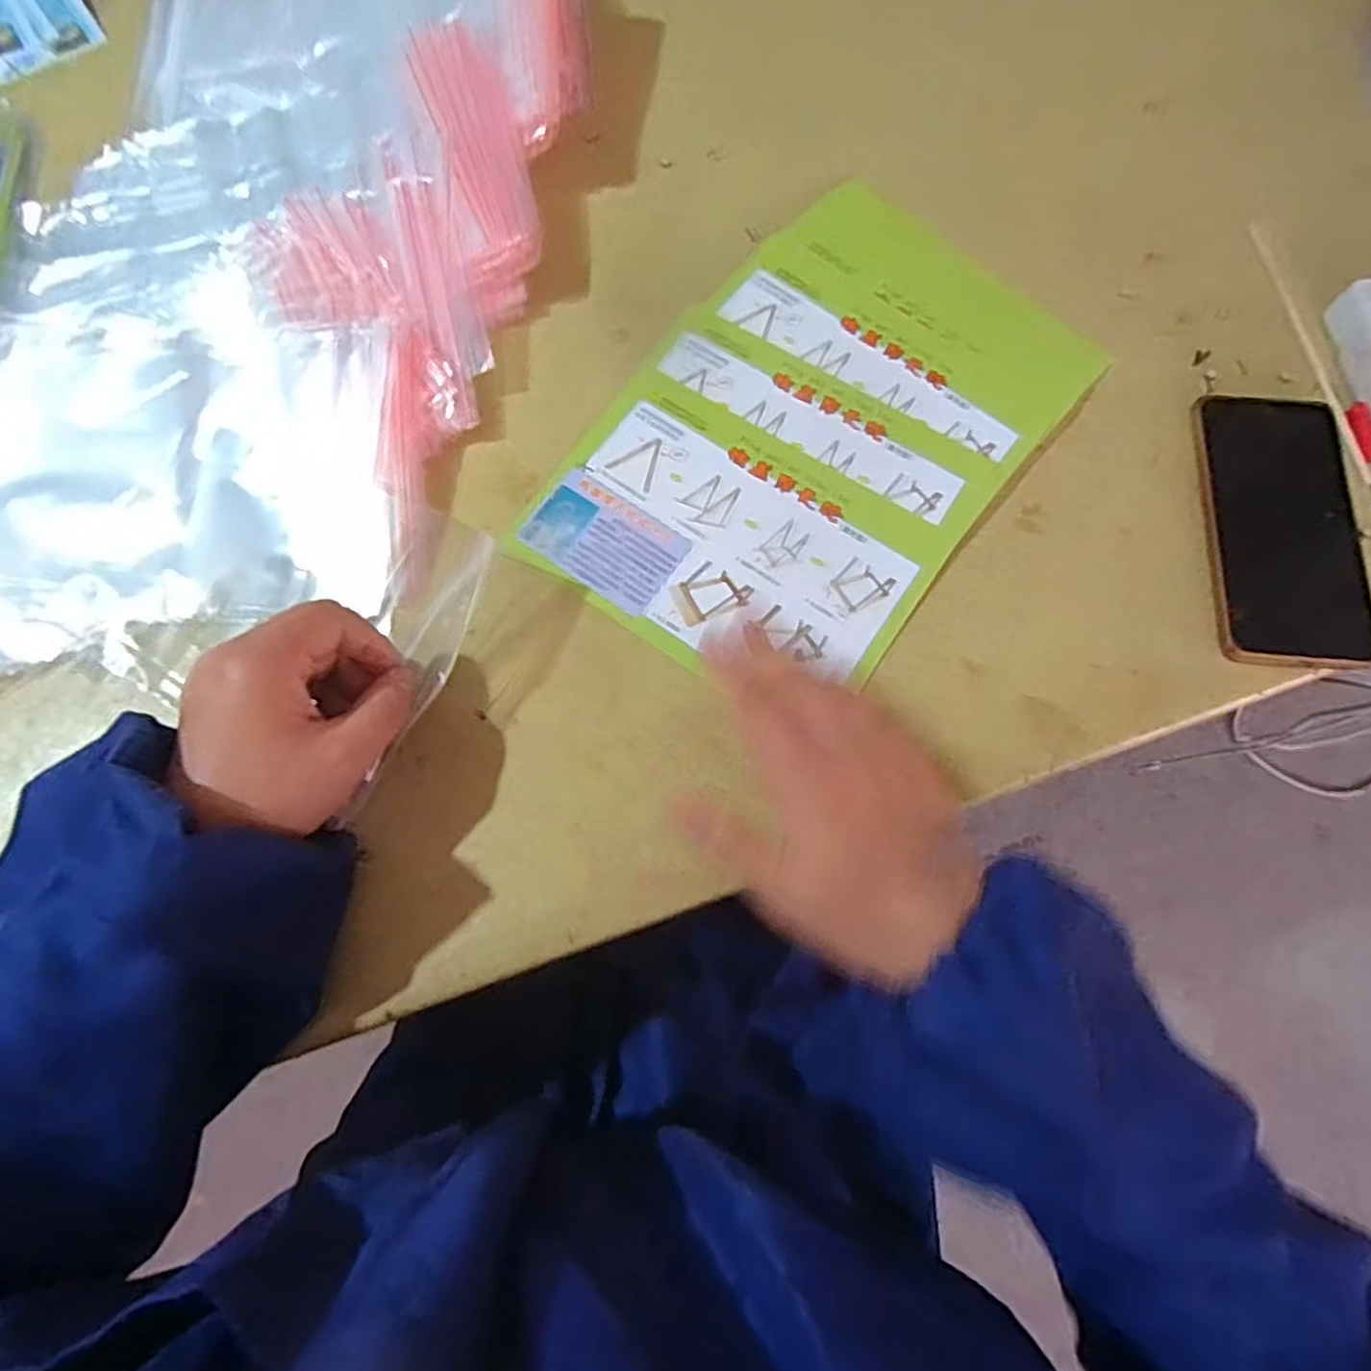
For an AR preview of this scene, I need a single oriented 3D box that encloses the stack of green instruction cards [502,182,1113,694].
[{"bbox_3d":[0.078,-0.145,0.422,0.210,0.009,0.315,38,79,10],"label":"stack of green instruction cards"}]

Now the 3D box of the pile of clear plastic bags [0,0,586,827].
[{"bbox_3d":[-0.247,-0.251,0.420,0.315,0.090,0.499,7,69,3],"label":"pile of clear plastic bags"}]

